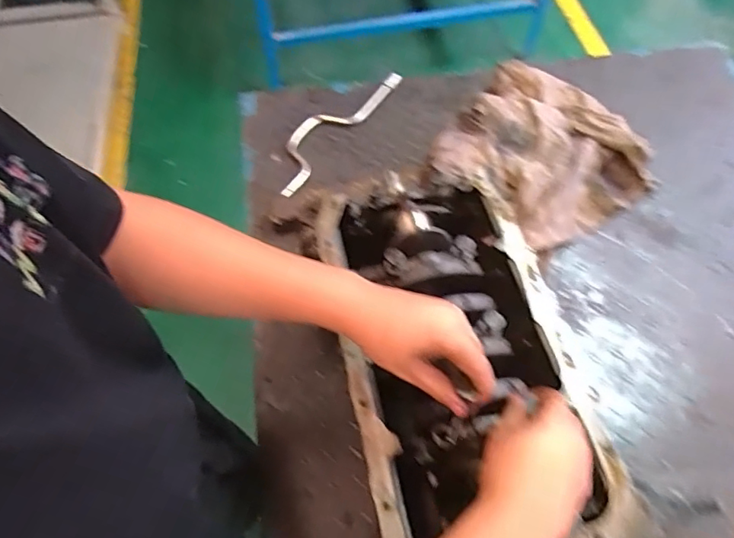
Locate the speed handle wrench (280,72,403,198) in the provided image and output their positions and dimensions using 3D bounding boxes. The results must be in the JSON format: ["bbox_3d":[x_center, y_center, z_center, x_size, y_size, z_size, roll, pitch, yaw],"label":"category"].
[{"bbox_3d":[-0.072,-0.287,1.050,0.091,0.023,0.373,30,64,18],"label":"speed handle wrench"}]

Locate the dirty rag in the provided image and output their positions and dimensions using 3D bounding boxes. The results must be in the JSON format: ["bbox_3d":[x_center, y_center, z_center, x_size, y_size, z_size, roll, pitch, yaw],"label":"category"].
[{"bbox_3d":[0.328,-0.216,0.975,0.367,0.085,0.413,34,66,20],"label":"dirty rag"}]

